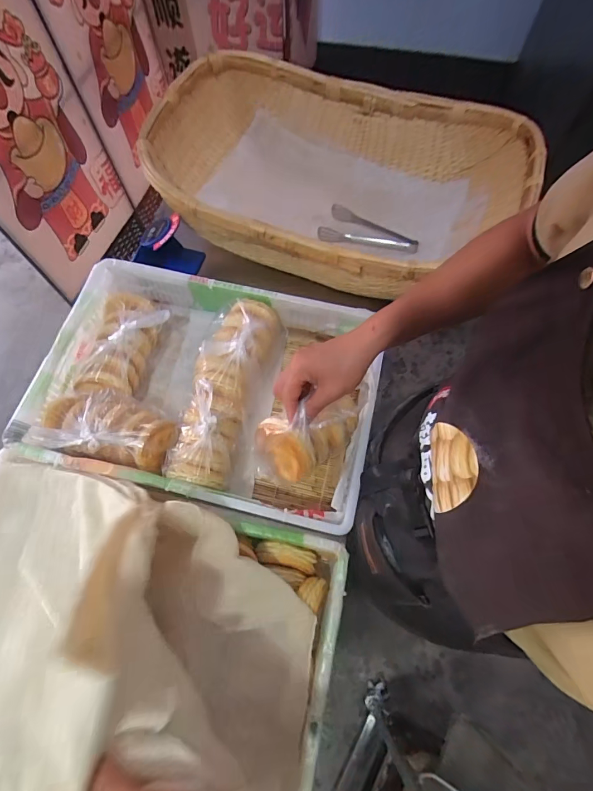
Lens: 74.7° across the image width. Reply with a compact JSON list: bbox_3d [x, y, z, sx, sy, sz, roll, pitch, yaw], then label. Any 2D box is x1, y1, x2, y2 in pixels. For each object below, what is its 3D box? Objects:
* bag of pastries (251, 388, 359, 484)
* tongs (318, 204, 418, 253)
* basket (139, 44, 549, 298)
[{"bbox_3d":[0.015,0.069,0.551,0.149,0.117,0.085,-4,68,-1],"label":"bag of pastries"},{"bbox_3d":[0.172,-0.402,0.934,0.228,0.034,0.116,8,69,3],"label":"tongs"},{"bbox_3d":[0.062,-0.460,0.904,0.809,0.258,0.488,17,69,7],"label":"basket"}]

